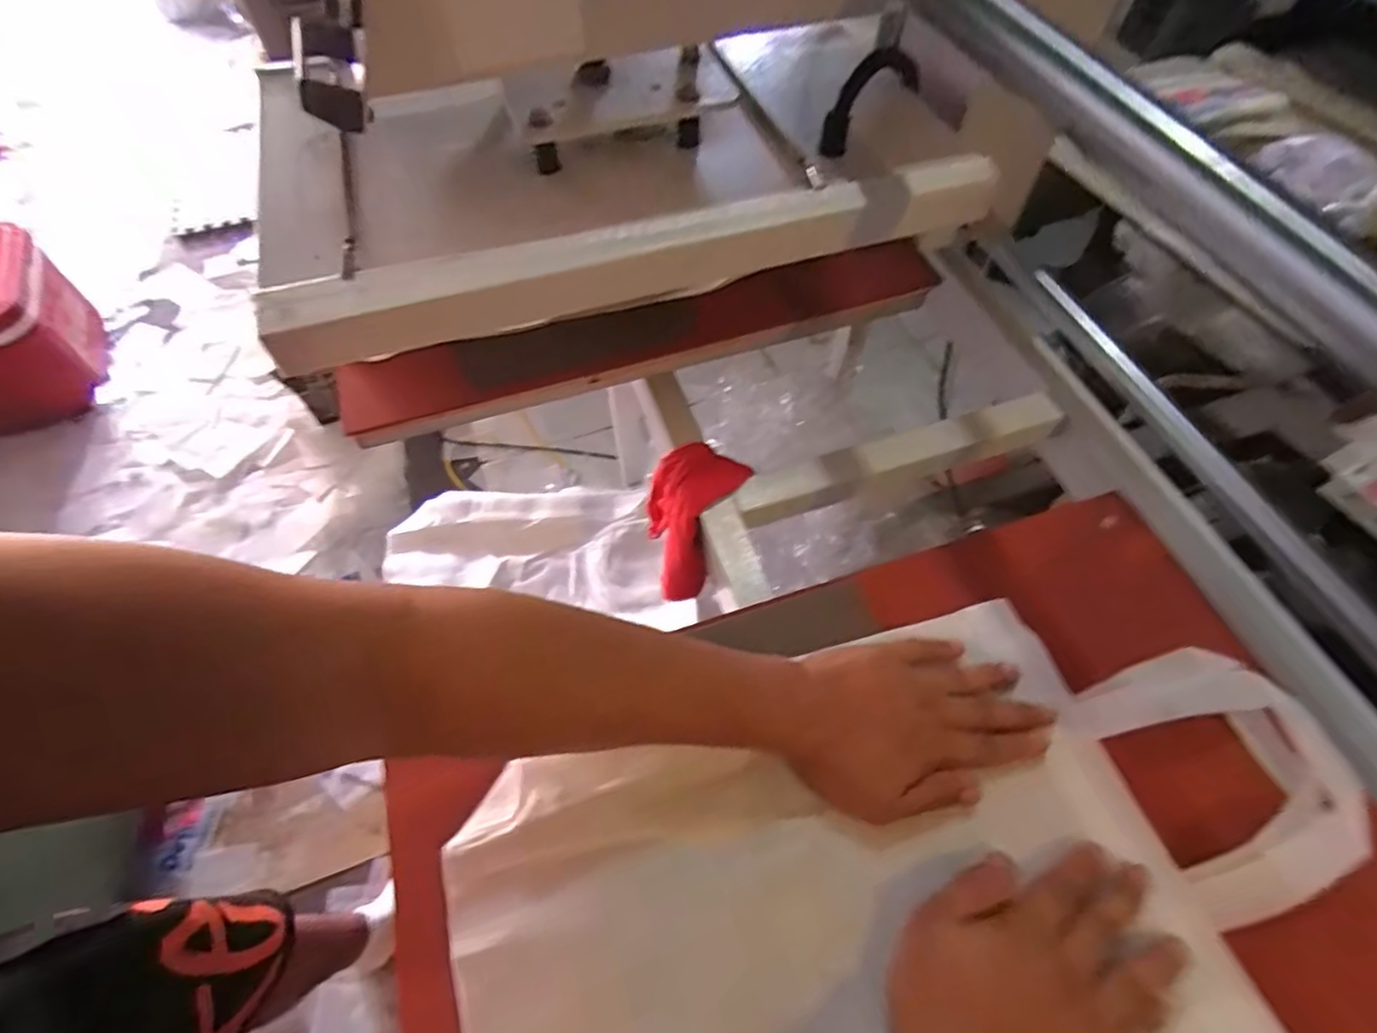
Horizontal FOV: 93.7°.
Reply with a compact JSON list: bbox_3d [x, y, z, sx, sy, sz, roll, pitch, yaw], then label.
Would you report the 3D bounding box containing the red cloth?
[{"bbox_3d":[0.010,0.005,0.686,0.099,0.118,0.111,-5,59,-3],"label":"red cloth"}]

